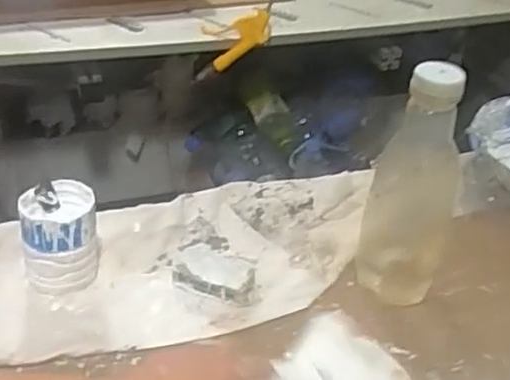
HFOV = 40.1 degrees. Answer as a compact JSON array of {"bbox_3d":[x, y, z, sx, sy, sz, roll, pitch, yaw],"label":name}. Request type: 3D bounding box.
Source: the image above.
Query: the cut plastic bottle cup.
[{"bbox_3d":[-0.179,0.042,0.639,0.069,0.076,0.064,2,34,-2],"label":"cut plastic bottle cup"}]

